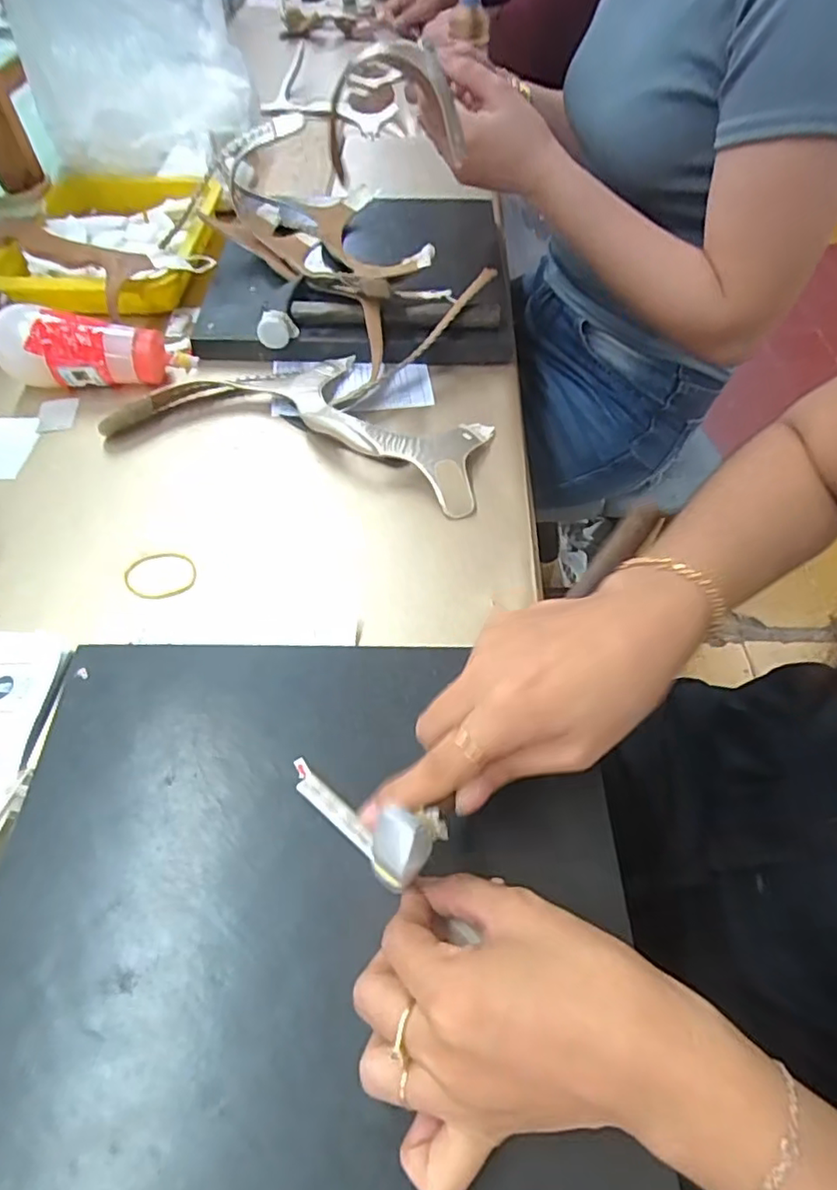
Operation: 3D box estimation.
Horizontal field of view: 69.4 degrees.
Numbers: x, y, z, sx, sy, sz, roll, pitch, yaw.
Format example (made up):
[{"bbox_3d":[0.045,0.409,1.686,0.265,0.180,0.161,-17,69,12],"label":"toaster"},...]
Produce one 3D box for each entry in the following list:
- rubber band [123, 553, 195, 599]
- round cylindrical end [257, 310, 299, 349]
[{"bbox_3d":[-0.182,-0.016,0.425,0.052,0.004,0.039,4,54,2],"label":"rubber band"},{"bbox_3d":[-0.126,-0.240,0.542,0.036,0.031,0.014,-18,57,-14],"label":"round cylindrical end"}]

